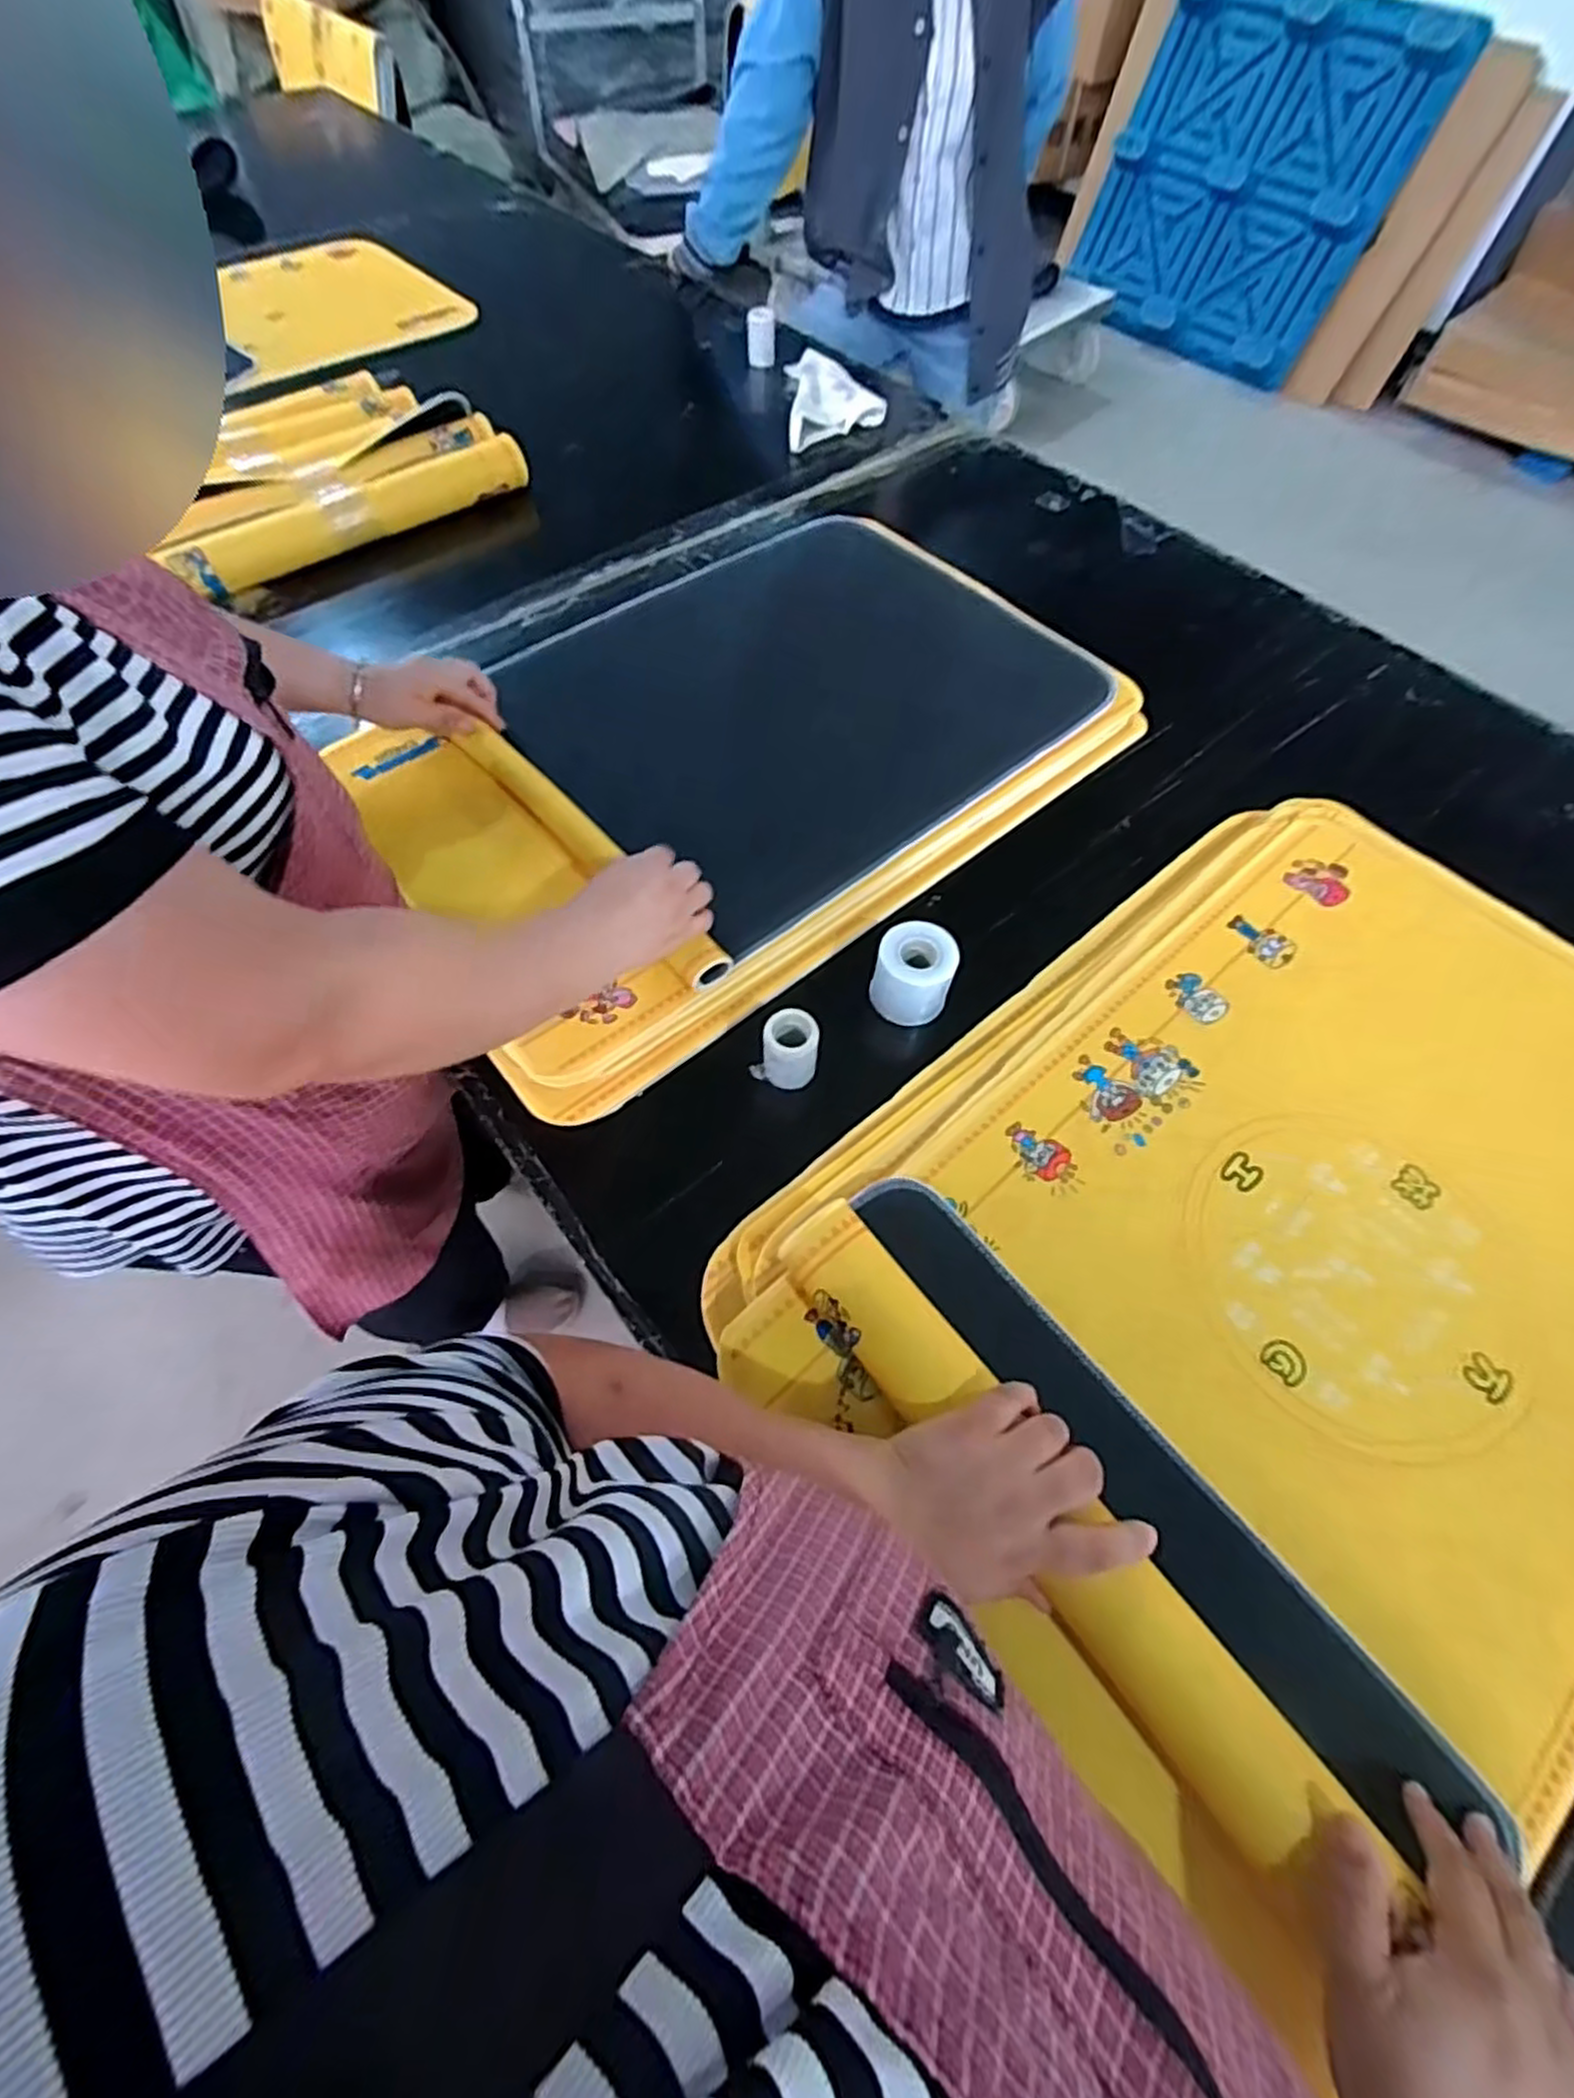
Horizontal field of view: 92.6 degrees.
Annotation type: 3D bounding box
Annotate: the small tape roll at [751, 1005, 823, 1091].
[{"bbox_3d":[-0.002,0.002,0.621,0.054,0.058,0.046,-2,61,-3],"label":"small tape roll"}]

